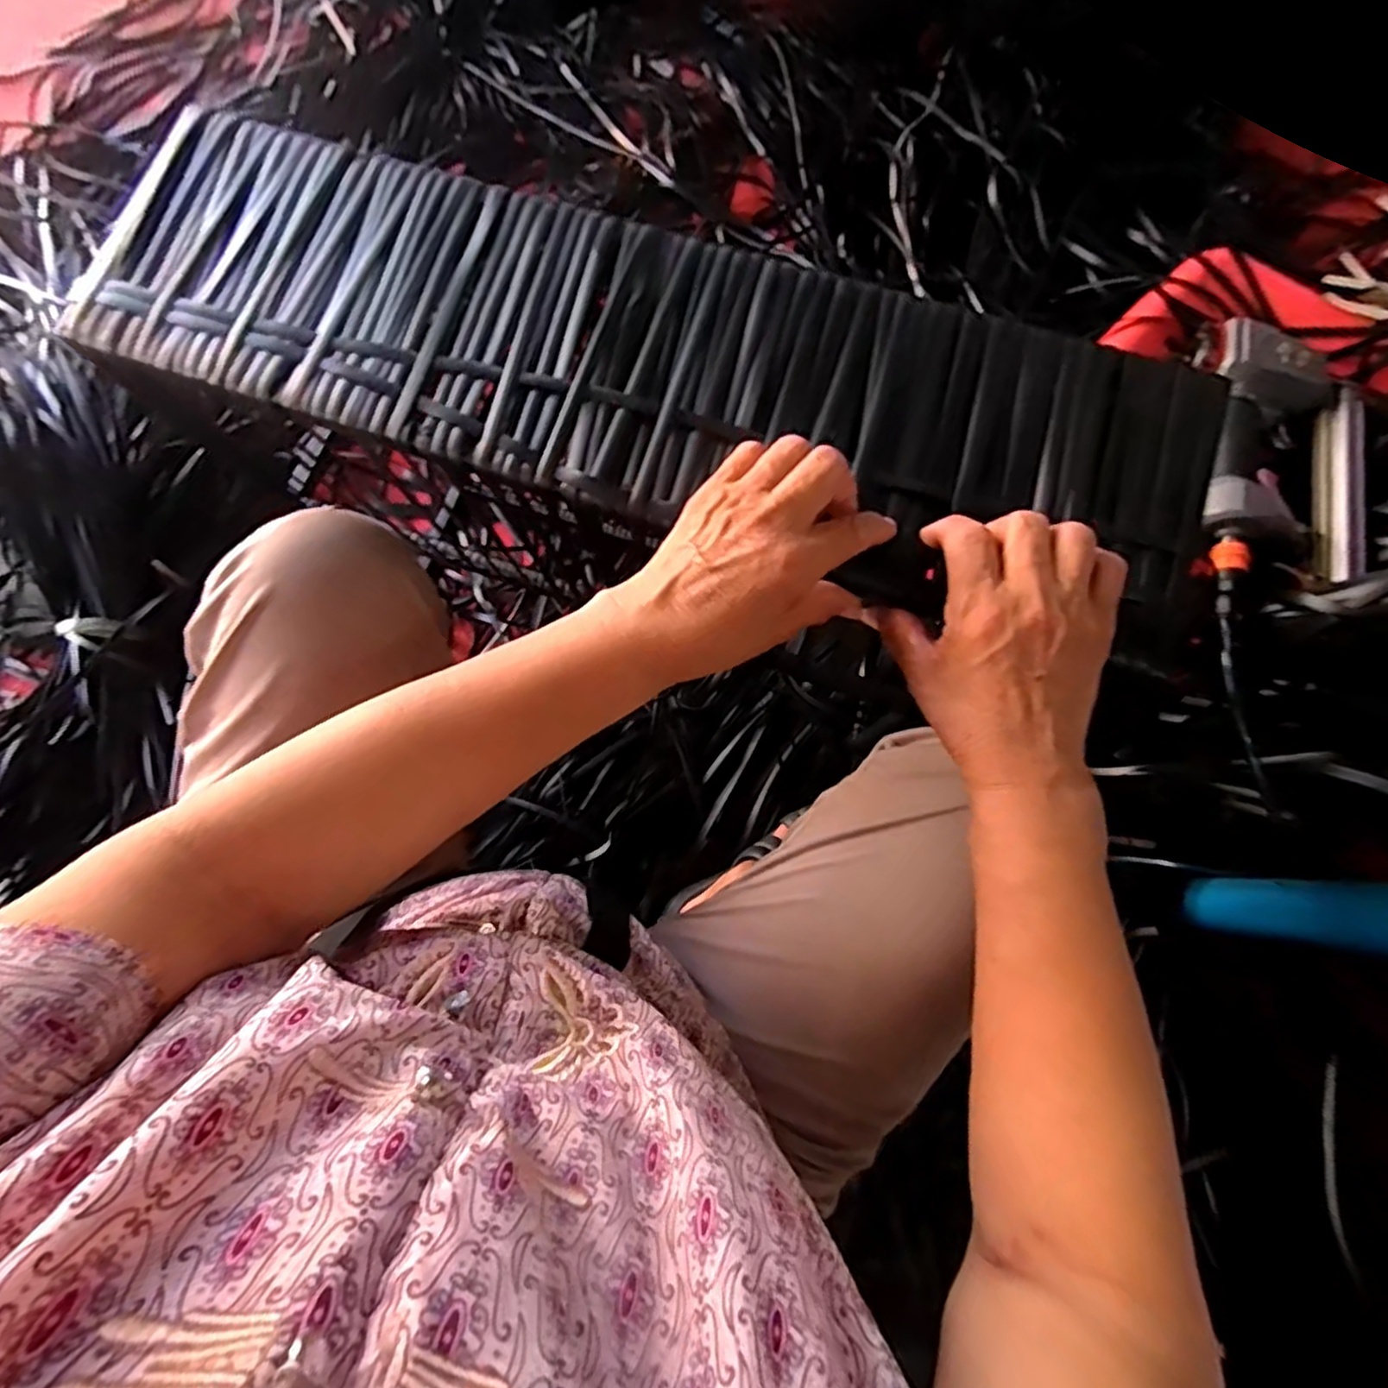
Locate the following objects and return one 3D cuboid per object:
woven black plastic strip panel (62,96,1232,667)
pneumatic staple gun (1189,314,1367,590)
[{"bbox_3d":[-0.047,-0.207,0.415,0.661,0.016,0.195,16,78,7],"label":"woven black plastic strip panel"},{"bbox_3d":[0.500,-0.198,0.596,0.147,0.060,0.235,8,78,1],"label":"pneumatic staple gun"}]

